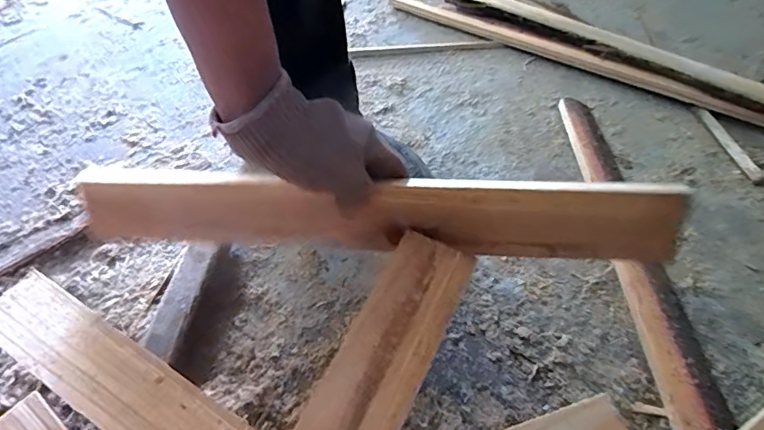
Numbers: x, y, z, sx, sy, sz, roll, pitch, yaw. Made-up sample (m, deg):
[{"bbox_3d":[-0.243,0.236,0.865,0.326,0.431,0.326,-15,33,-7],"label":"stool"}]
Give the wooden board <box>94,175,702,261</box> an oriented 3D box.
[{"bbox_3d":[-0.021,0.001,0.407,0.484,0.065,0.017,2,24,8],"label":"wooden board"}]

